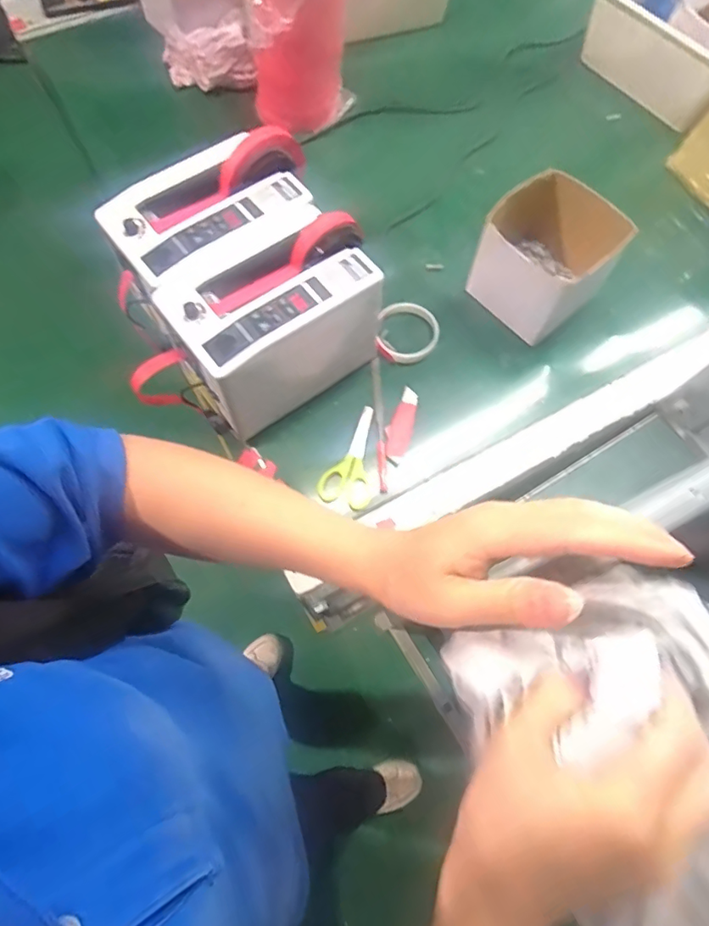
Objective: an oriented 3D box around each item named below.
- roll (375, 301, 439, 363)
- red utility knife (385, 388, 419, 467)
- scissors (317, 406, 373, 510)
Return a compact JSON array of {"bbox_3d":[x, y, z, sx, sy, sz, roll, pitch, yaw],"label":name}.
[{"bbox_3d":[0.070,-0.175,0.679,0.080,0.022,0.088,0,70,-1],"label":"roll"},{"bbox_3d":[0.057,-0.047,0.630,0.030,0.013,0.100,18,71,5],"label":"red utility knife"},{"bbox_3d":[0.003,-0.009,0.619,0.061,0.014,0.129,16,70,5],"label":"scissors"}]

